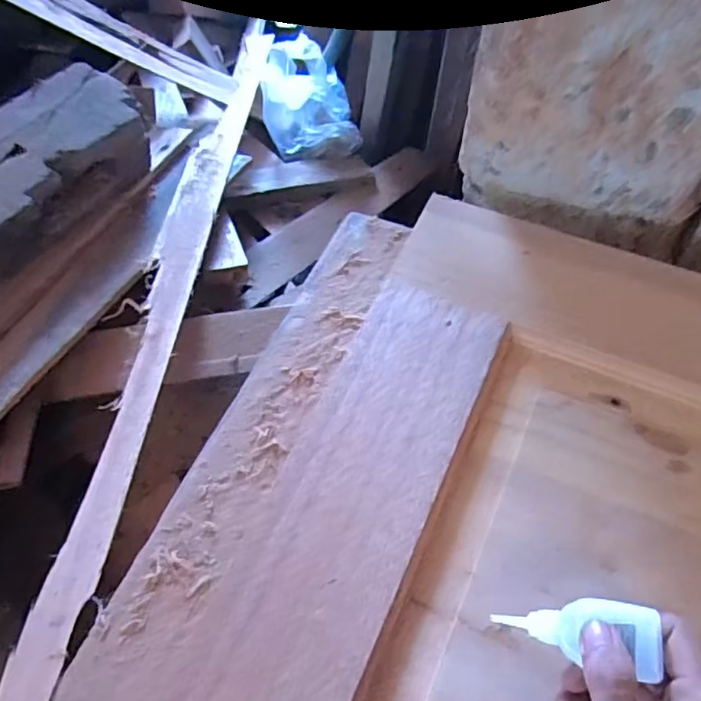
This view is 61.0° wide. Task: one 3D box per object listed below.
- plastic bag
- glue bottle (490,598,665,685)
[{"bbox_3d":[-0.056,-0.341,0.826,0.131,0.177,0.082,-14,61,-5],"label":"plastic bag"},{"bbox_3d":[0.116,0.147,0.314,0.084,0.013,0.033,-9,56,32],"label":"glue bottle"}]

